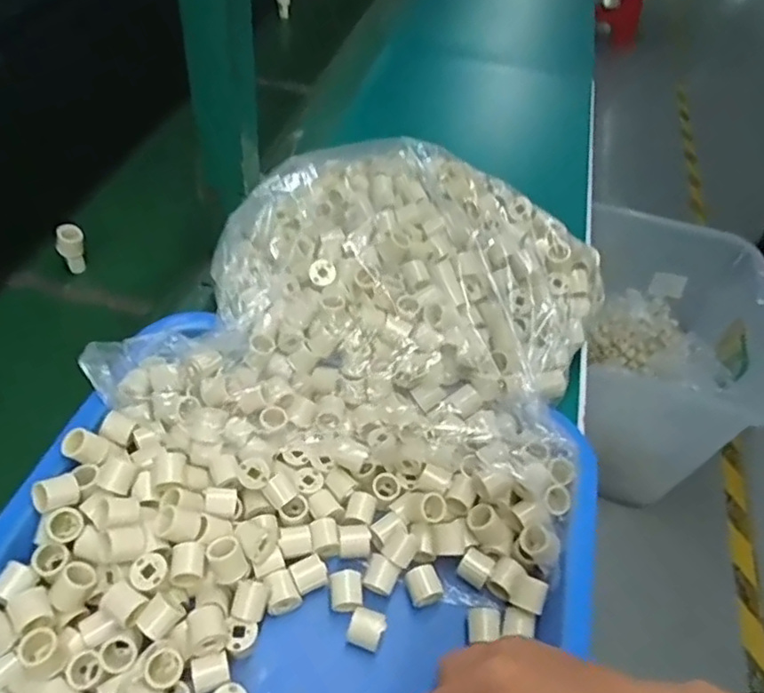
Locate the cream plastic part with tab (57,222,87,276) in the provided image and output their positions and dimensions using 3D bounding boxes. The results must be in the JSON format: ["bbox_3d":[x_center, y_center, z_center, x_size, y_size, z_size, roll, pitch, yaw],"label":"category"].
[{"bbox_3d":[-0.268,-0.085,0.543,0.021,0.042,0.015,-18,54,-21],"label":"cream plastic part with tab"}]

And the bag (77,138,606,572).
[{"bbox_3d":[0.012,-0.042,0.474,0.299,0.086,0.305,17,49,8],"label":"bag"}]

